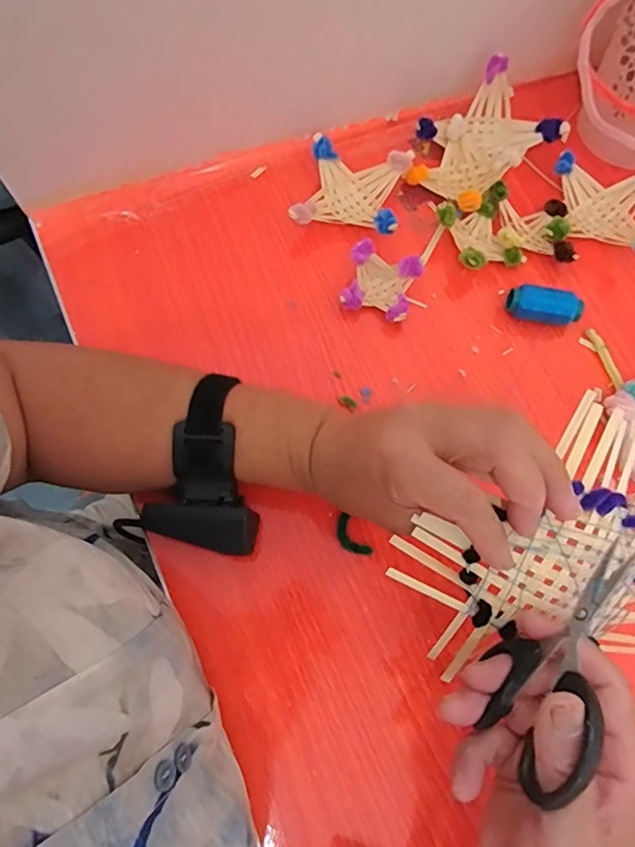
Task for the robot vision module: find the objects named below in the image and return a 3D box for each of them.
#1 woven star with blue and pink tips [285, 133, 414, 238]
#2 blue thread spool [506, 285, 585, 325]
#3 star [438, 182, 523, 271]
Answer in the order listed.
[{"bbox_3d":[0.028,-0.189,0.427,0.082,0.036,0.081,13,72,3],"label":"woven star with blue and pink tips"},{"bbox_3d":[0.177,-0.089,0.405,0.056,0.029,0.025,7,72,1],"label":"blue thread spool"},{"bbox_3d":[0.134,-0.156,0.422,0.064,0.028,0.063,-20,73,-8],"label":"star"}]

